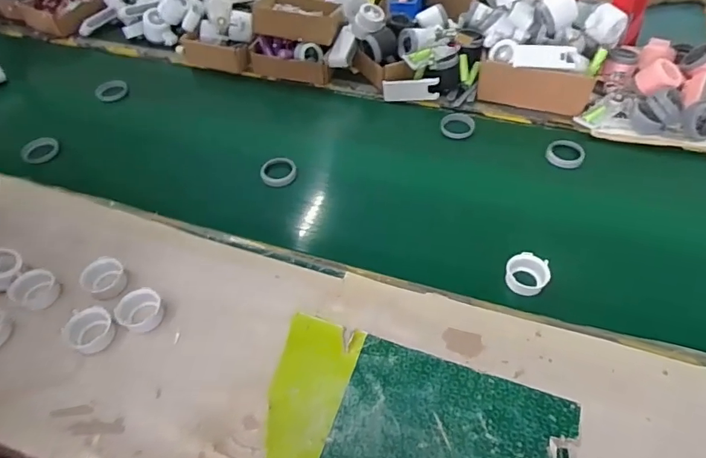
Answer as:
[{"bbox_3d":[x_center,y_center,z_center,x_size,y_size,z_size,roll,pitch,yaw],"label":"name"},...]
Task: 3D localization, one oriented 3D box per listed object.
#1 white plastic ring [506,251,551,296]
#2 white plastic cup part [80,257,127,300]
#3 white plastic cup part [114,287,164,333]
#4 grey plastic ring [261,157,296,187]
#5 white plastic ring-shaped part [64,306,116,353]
[{"bbox_3d":[0.233,0.061,0.630,0.054,0.033,0.046,28,56,23],"label":"white plastic ring"},{"bbox_3d":[-0.339,0.066,0.644,0.058,0.029,0.055,-1,50,1],"label":"white plastic cup part"},{"bbox_3d":[-0.274,0.104,0.608,0.052,0.032,0.054,-1,50,1],"label":"white plastic cup part"},{"bbox_3d":[-0.126,-0.097,0.796,0.059,0.021,0.051,-12,50,-8],"label":"grey plastic ring"},{"bbox_3d":[-0.327,0.126,0.588,0.057,0.025,0.053,-1,50,1],"label":"white plastic ring-shaped part"}]

